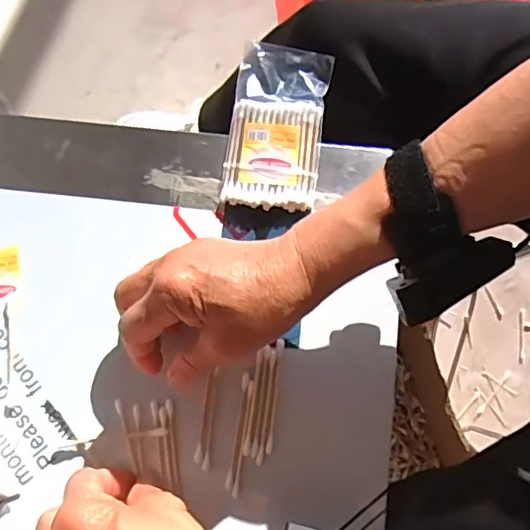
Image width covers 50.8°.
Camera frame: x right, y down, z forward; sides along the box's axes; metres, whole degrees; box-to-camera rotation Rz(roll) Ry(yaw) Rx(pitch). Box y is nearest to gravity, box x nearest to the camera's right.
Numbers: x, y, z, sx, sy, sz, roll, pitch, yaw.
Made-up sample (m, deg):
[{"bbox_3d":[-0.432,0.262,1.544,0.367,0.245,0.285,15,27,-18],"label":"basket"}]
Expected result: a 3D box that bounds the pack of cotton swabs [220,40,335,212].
[{"bbox_3d":[0.009,-0.099,0.398,0.065,0.014,0.120,9,80,3],"label":"pack of cotton swabs"}]

